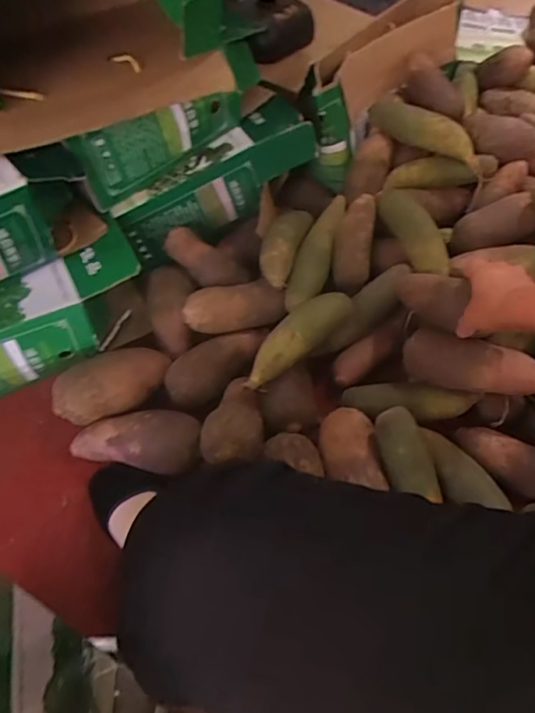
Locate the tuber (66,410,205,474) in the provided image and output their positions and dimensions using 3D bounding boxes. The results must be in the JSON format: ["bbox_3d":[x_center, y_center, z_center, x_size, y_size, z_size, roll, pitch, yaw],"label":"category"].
[{"bbox_3d":[-0.172,0.105,0.674,0.173,0.054,0.075,4,57,2],"label":"tuber"}]

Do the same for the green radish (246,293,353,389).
[{"bbox_3d":[0.042,-0.028,0.724,0.191,0.051,0.054,-40,65,-23],"label":"green radish"}]

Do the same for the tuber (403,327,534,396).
[{"bbox_3d":[0.271,0.017,0.688,0.183,0.066,0.061,18,59,11],"label":"tuber"}]

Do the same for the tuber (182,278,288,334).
[{"bbox_3d":[-0.051,-0.074,0.779,0.148,0.059,0.060,-14,58,-9],"label":"tuber"}]

